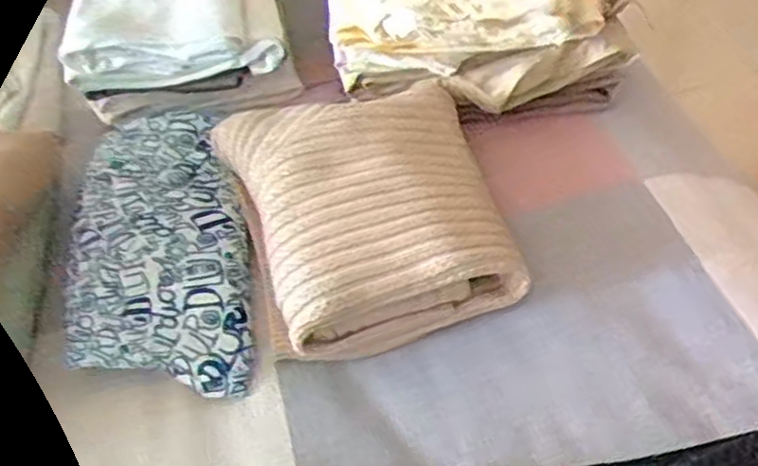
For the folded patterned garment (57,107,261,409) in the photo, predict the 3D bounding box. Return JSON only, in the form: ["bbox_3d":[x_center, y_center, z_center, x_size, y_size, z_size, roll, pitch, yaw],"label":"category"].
[{"bbox_3d":[-0.171,0.005,0.592,0.132,0.029,0.288,-14,45,-5],"label":"folded patterned garment"}]

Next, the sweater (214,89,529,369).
[{"bbox_3d":[-0.014,-0.023,0.573,0.191,0.055,0.226,-15,45,-6],"label":"sweater"}]

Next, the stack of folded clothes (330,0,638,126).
[{"bbox_3d":[0.074,-0.240,0.716,0.241,0.118,0.284,-7,45,2],"label":"stack of folded clothes"}]

